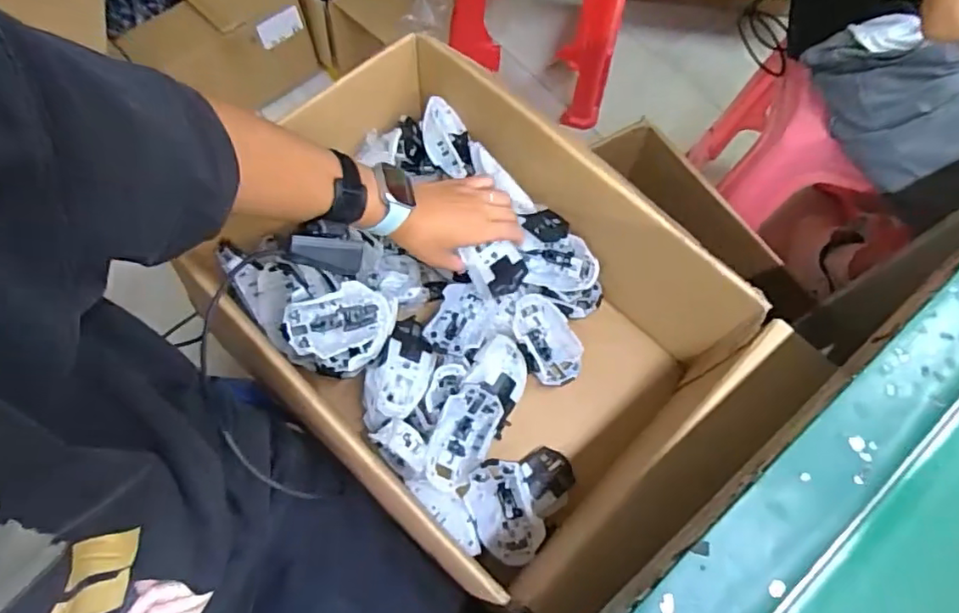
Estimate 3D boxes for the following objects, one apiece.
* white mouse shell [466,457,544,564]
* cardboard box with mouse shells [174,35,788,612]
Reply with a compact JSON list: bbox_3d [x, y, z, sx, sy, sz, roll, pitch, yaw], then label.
[{"bbox_3d":[0.025,0.216,0.615,0.065,0.030,0.114,-21,100,5],"label":"white mouse shell"},{"bbox_3d":[-0.028,-0.017,0.667,0.358,0.203,0.553,-42,73,-15],"label":"cardboard box with mouse shells"}]

